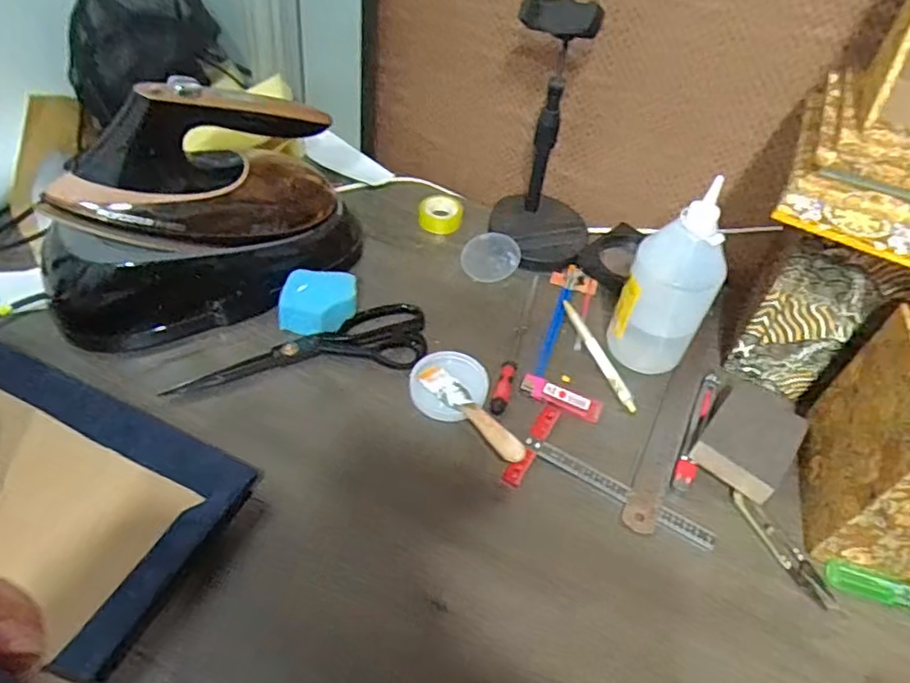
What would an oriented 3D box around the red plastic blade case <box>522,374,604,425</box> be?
[{"bbox_3d":[0.098,0.052,0.564,0.075,0.008,0.025,20,50,12],"label":"red plastic blade case"}]

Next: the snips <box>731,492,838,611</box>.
[{"bbox_3d":[0.258,0.162,0.486,0.022,0.004,0.099,-20,54,-21],"label":"snips"}]

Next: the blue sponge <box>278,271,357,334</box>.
[{"bbox_3d":[-0.133,-0.036,0.593,0.077,0.042,0.052,-9,51,-12],"label":"blue sponge"}]

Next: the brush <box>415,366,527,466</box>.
[{"bbox_3d":[0.014,0.060,0.531,0.028,0.028,0.126,-31,59,-28],"label":"brush"}]

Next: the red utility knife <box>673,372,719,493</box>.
[{"bbox_3d":[0.221,0.077,0.553,0.016,0.008,0.141,23,51,15],"label":"red utility knife"}]

